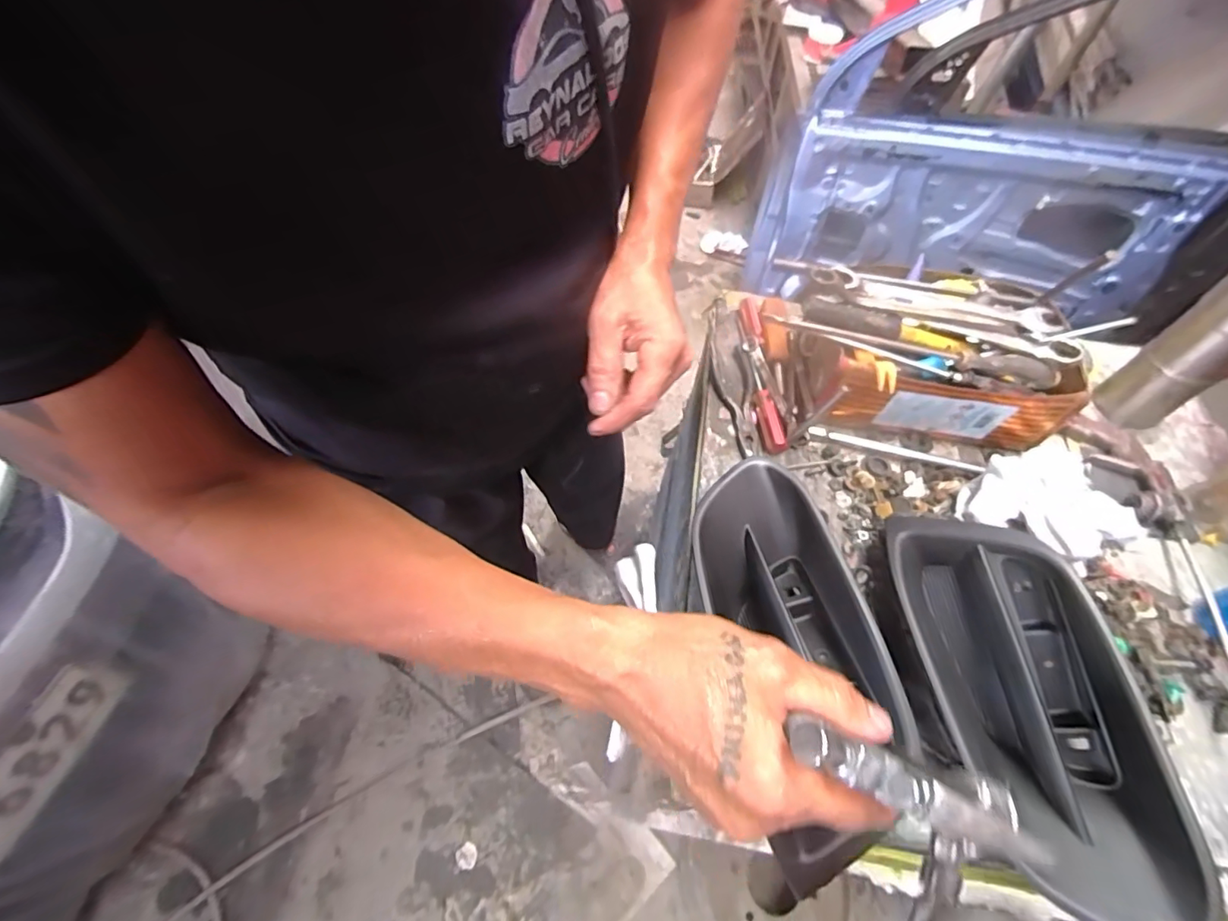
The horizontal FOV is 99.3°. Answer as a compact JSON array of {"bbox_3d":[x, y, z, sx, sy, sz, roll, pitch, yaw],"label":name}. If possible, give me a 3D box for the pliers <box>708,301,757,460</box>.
[{"bbox_3d":[0.140,-0.106,0.641,0.043,0.022,0.242,-3,58,-3],"label":"pliers"}]

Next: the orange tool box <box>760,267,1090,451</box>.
[{"bbox_3d":[0.336,-0.123,0.592,0.293,0.120,0.180,2,58,0],"label":"orange tool box"}]

